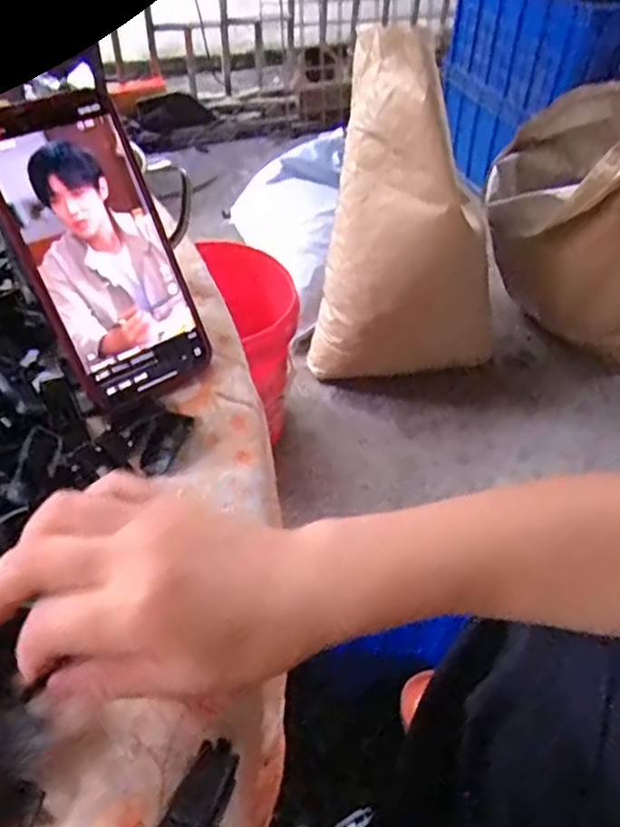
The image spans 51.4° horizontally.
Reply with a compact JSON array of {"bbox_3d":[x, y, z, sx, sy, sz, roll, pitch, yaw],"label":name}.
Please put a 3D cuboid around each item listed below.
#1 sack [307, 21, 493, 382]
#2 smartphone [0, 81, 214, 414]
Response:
[{"bbox_3d":[0.204,-0.322,1.166,0.358,0.616,0.188,7,50,2],"label":"sack"},{"bbox_3d":[-0.112,-0.085,0.347,0.077,0.160,0.004,-31,22,-22],"label":"smartphone"}]

